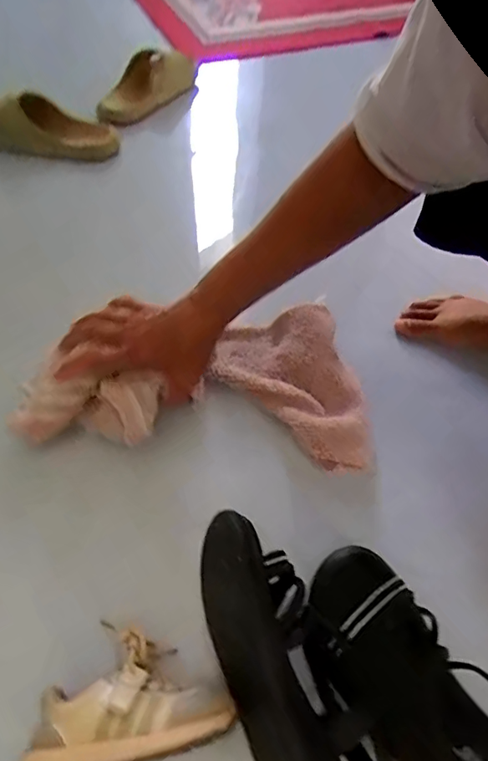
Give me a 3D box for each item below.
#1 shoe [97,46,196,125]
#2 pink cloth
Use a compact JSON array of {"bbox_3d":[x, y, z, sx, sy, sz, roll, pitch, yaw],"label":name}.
[{"bbox_3d":[-0.200,-0.612,1.004,0.087,0.084,0.283,23,58,13],"label":"shoe"},{"bbox_3d":[-0.054,0.014,0.546,0.372,0.085,0.220,-7,56,-14],"label":"pink cloth"}]

